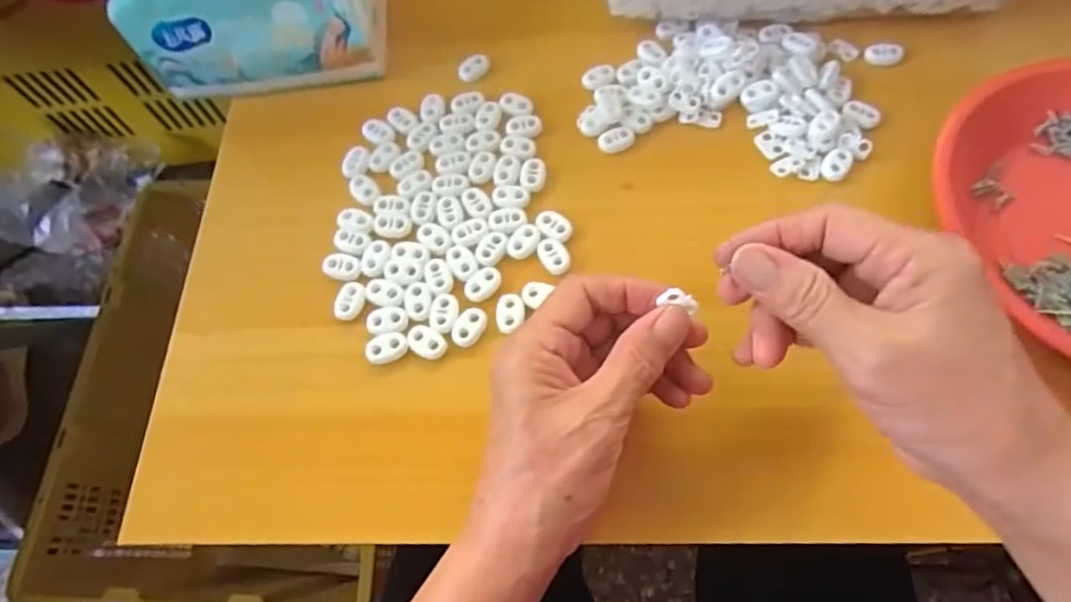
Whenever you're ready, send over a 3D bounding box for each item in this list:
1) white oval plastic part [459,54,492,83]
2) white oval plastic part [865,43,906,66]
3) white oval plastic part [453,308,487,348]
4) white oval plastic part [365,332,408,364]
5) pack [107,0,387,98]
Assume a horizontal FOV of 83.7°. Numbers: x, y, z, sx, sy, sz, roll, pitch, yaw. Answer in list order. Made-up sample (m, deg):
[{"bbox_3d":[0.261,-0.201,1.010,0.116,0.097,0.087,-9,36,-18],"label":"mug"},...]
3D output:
[{"bbox_3d":[-0.041,-0.156,0.400,0.014,0.007,0.023,32,72,15],"label":"white oval plastic part"},{"bbox_3d":[0.224,-0.159,0.384,0.022,0.006,0.016,-1,67,3],"label":"white oval plastic part"},{"bbox_3d":[-0.036,0.014,0.324,0.015,0.004,0.022,21,69,12],"label":"white oval plastic part"},{"bbox_3d":[-0.080,0.025,0.322,0.022,0.005,0.015,-18,67,-5],"label":"white oval plastic part"},{"bbox_3d":[-0.173,-0.197,0.380,0.139,0.083,0.105,1,67,4],"label":"pack"}]

